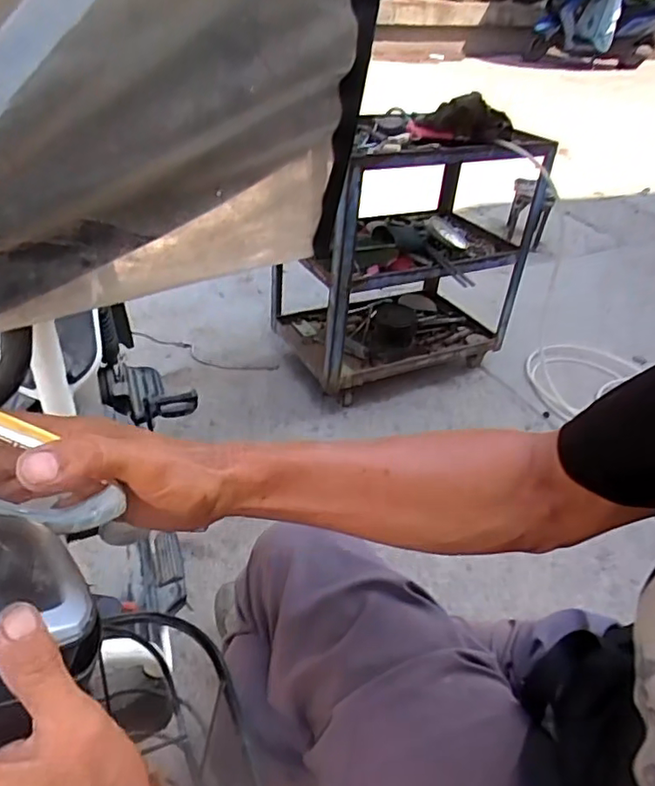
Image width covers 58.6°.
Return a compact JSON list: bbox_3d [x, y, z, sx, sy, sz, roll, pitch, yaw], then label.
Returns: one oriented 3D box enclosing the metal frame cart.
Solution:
[{"bbox_3d":[0.237,-0.433,1.719,0.676,0.731,0.401,-13,43,-23],"label":"metal frame cart"}]

